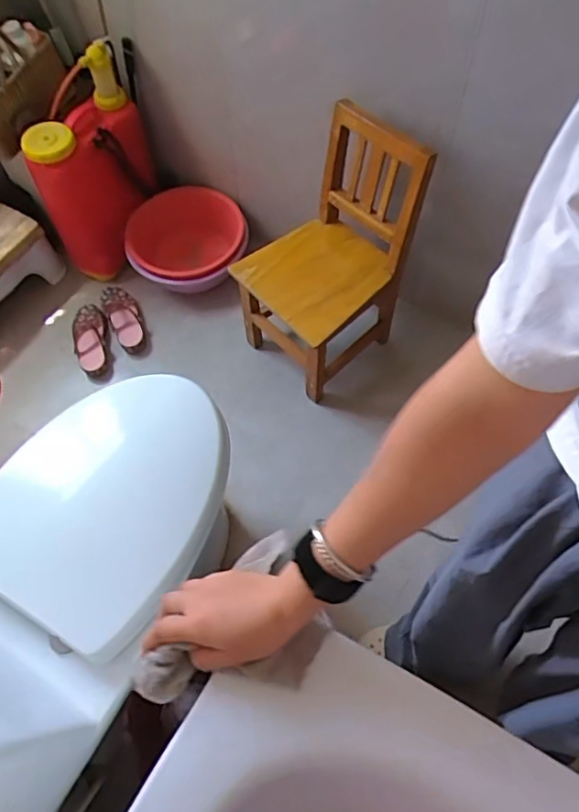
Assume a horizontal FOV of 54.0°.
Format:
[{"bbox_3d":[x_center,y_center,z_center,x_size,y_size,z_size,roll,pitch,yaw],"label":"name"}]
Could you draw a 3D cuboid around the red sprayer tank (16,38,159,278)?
[{"bbox_3d":[-0.538,-0.643,1.626,0.179,0.528,0.356,30,66,17],"label":"red sprayer tank"}]

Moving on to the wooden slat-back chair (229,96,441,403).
[{"bbox_3d":[0.081,-0.342,1.344,0.298,0.524,0.342,40,69,21],"label":"wooden slat-back chair"}]

